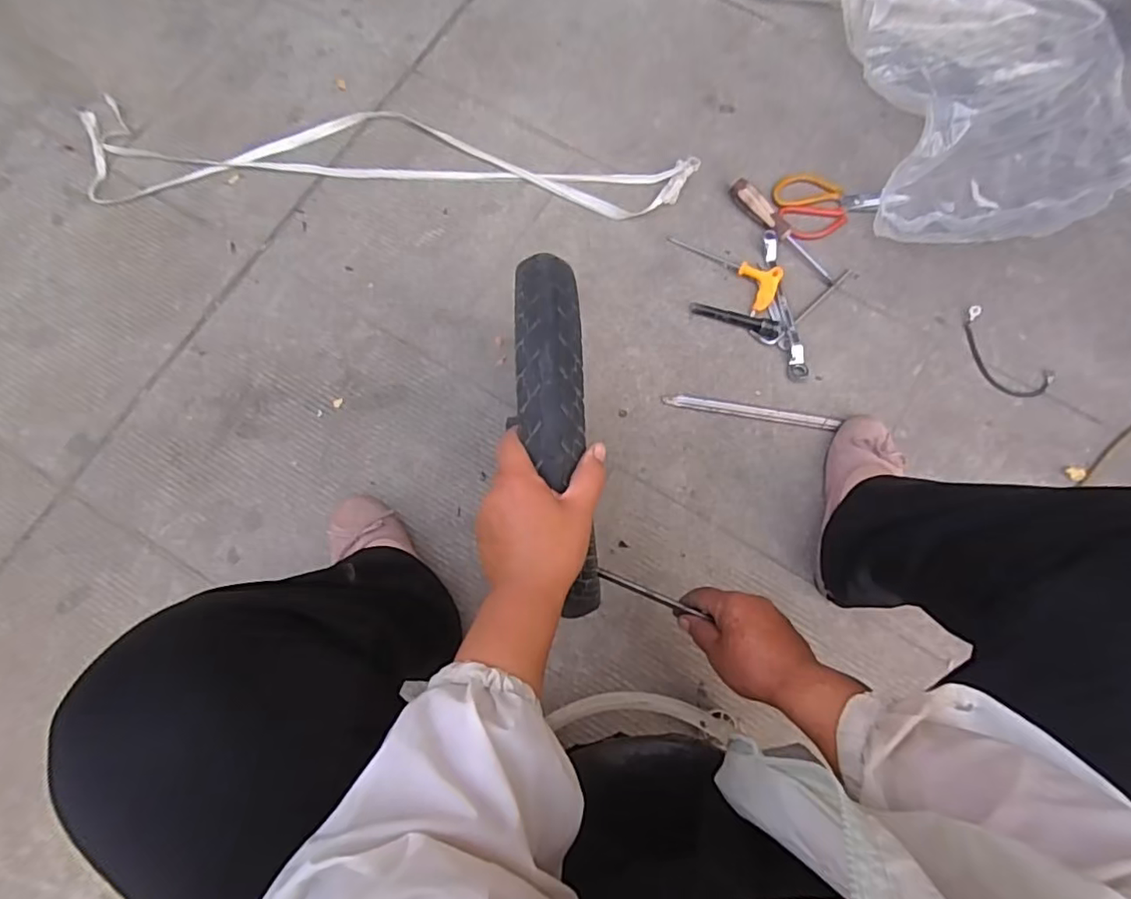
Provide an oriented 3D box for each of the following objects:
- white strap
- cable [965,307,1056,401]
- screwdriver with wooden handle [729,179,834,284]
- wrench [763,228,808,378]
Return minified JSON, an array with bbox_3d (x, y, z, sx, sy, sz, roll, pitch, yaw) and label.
[{"bbox_3d":[-0.275,-0.439,0.884,0.916,0.020,0.173,2,75,1],"label":"white strap"},{"bbox_3d":[0.604,-0.128,0.818,0.071,0.015,0.146,-41,78,-10],"label":"cable"},{"bbox_3d":[0.317,-0.319,0.854,0.032,0.027,0.199,-43,79,-11],"label":"screwdriver with wooden handle"},{"bbox_3d":[0.311,-0.205,0.832,0.027,0.018,0.226,-5,75,-1],"label":"wrench"}]

